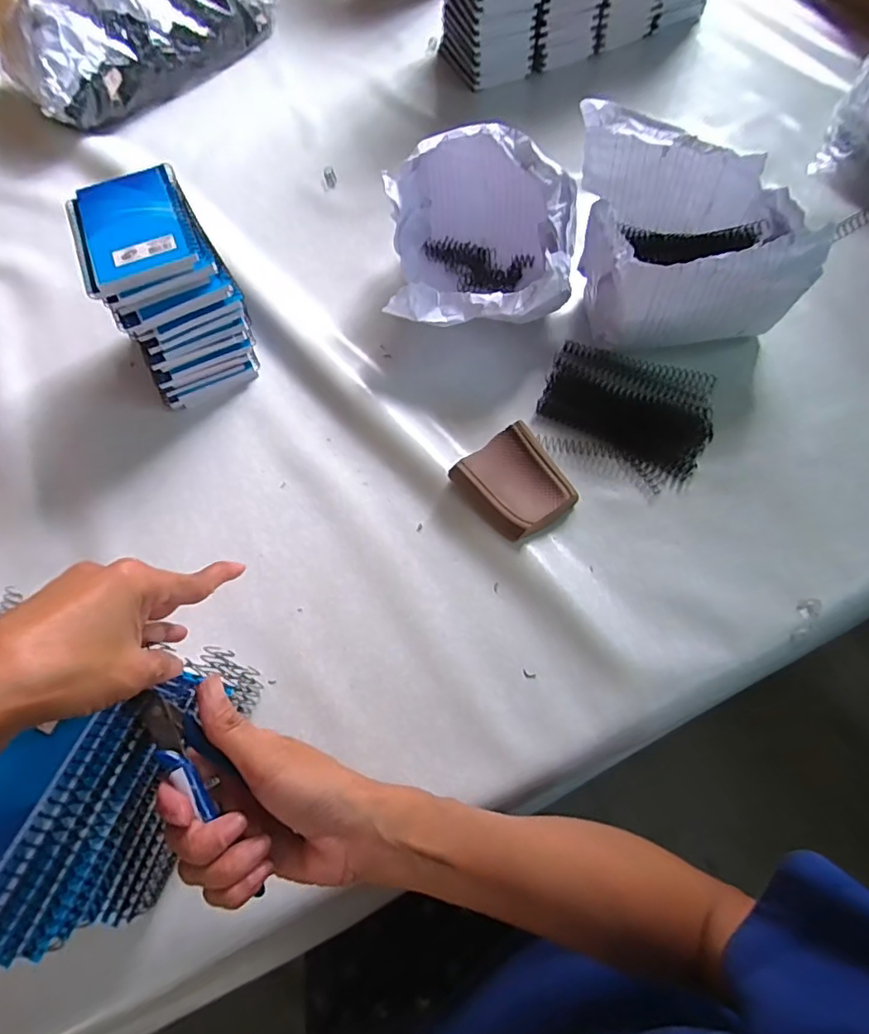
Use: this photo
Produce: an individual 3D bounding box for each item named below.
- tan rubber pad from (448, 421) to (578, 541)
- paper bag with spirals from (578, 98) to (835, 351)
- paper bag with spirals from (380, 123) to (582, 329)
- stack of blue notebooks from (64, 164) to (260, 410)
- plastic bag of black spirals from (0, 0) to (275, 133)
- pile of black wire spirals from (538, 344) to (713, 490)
[{"bbox_3d":[0.074,-0.030,0.462,0.084,0.028,0.089,-39,69,-16],"label":"tan rubber pad"},{"bbox_3d":[0.238,-0.269,0.509,0.175,0.133,0.189,-6,64,-1],"label":"paper bag with spirals"},{"bbox_3d":[0.046,-0.278,0.527,0.175,0.130,0.207,7,64,5],"label":"paper bag with spirals"},{"bbox_3d":[-0.249,-0.213,0.501,0.112,0.143,0.141,-21,65,-8],"label":"stack of blue notebooks"},{"bbox_3d":[-0.424,-0.738,0.757,0.202,0.140,0.435,36,70,17],"label":"plastic bag of black spirals"},{"bbox_3d":[0.181,-0.104,0.498,0.152,0.024,0.126,18,66,10],"label":"pile of black wire spirals"}]

